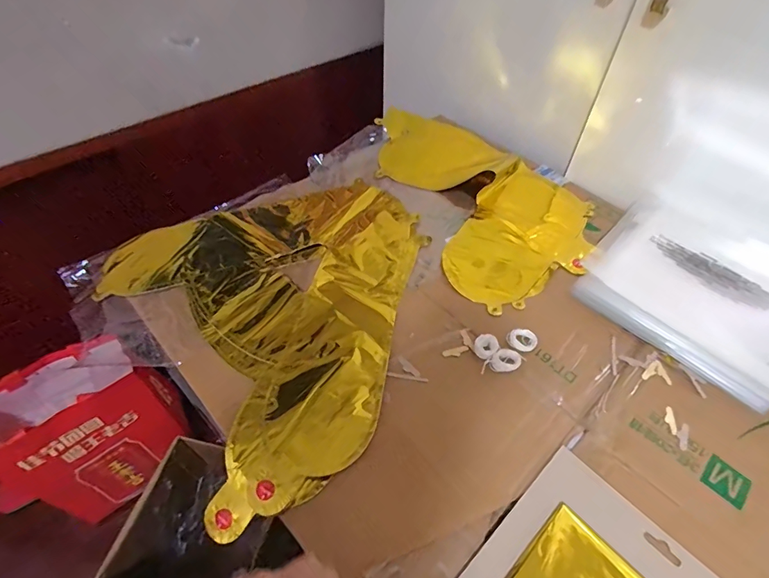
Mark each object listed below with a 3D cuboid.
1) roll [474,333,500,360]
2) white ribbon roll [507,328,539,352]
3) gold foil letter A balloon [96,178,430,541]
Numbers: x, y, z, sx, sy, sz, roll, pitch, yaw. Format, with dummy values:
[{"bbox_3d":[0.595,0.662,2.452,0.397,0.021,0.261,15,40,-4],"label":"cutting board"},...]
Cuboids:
[{"bbox_3d":[0.104,0.059,0.430,0.028,0.007,0.024,-34,59,-24],"label":"roll"},{"bbox_3d":[0.145,0.052,0.439,0.028,0.010,0.032,36,60,25],"label":"white ribbon roll"},{"bbox_3d":[-0.095,-0.002,0.477,0.346,0.010,0.372,-32,58,-23],"label":"gold foil letter A balloon"}]

